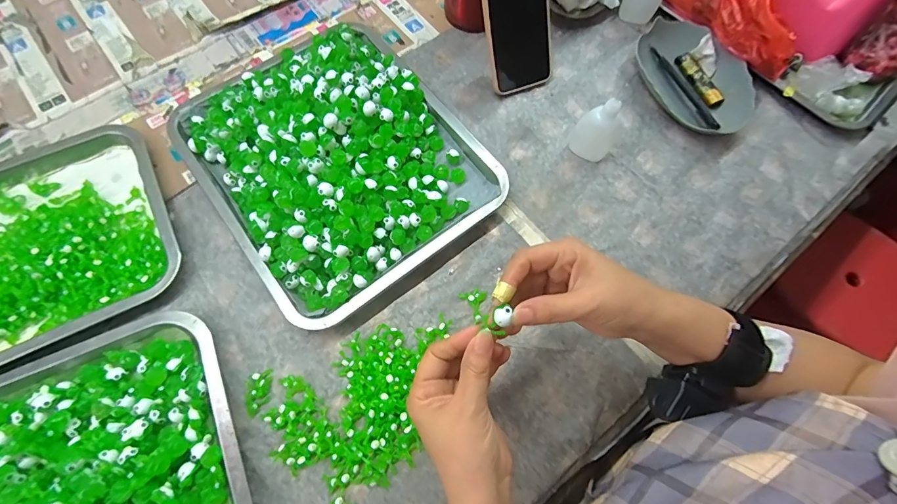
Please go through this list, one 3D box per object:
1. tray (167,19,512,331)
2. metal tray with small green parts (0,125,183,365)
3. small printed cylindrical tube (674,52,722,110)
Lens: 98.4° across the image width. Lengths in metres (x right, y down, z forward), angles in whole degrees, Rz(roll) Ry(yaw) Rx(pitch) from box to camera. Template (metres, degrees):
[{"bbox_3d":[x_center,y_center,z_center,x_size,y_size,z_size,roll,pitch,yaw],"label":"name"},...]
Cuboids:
[{"bbox_3d":[-0.122,-0.110,0.405,0.258,0.056,0.309,-37,76,-14],"label":"tray"},{"bbox_3d":[-0.433,0.005,0.365,0.309,0.027,0.216,-26,74,-11],"label":"metal tray with small green parts"},{"bbox_3d":[0.310,-0.214,0.480,0.020,0.011,0.083,-17,72,-9],"label":"small printed cylindrical tube"}]

